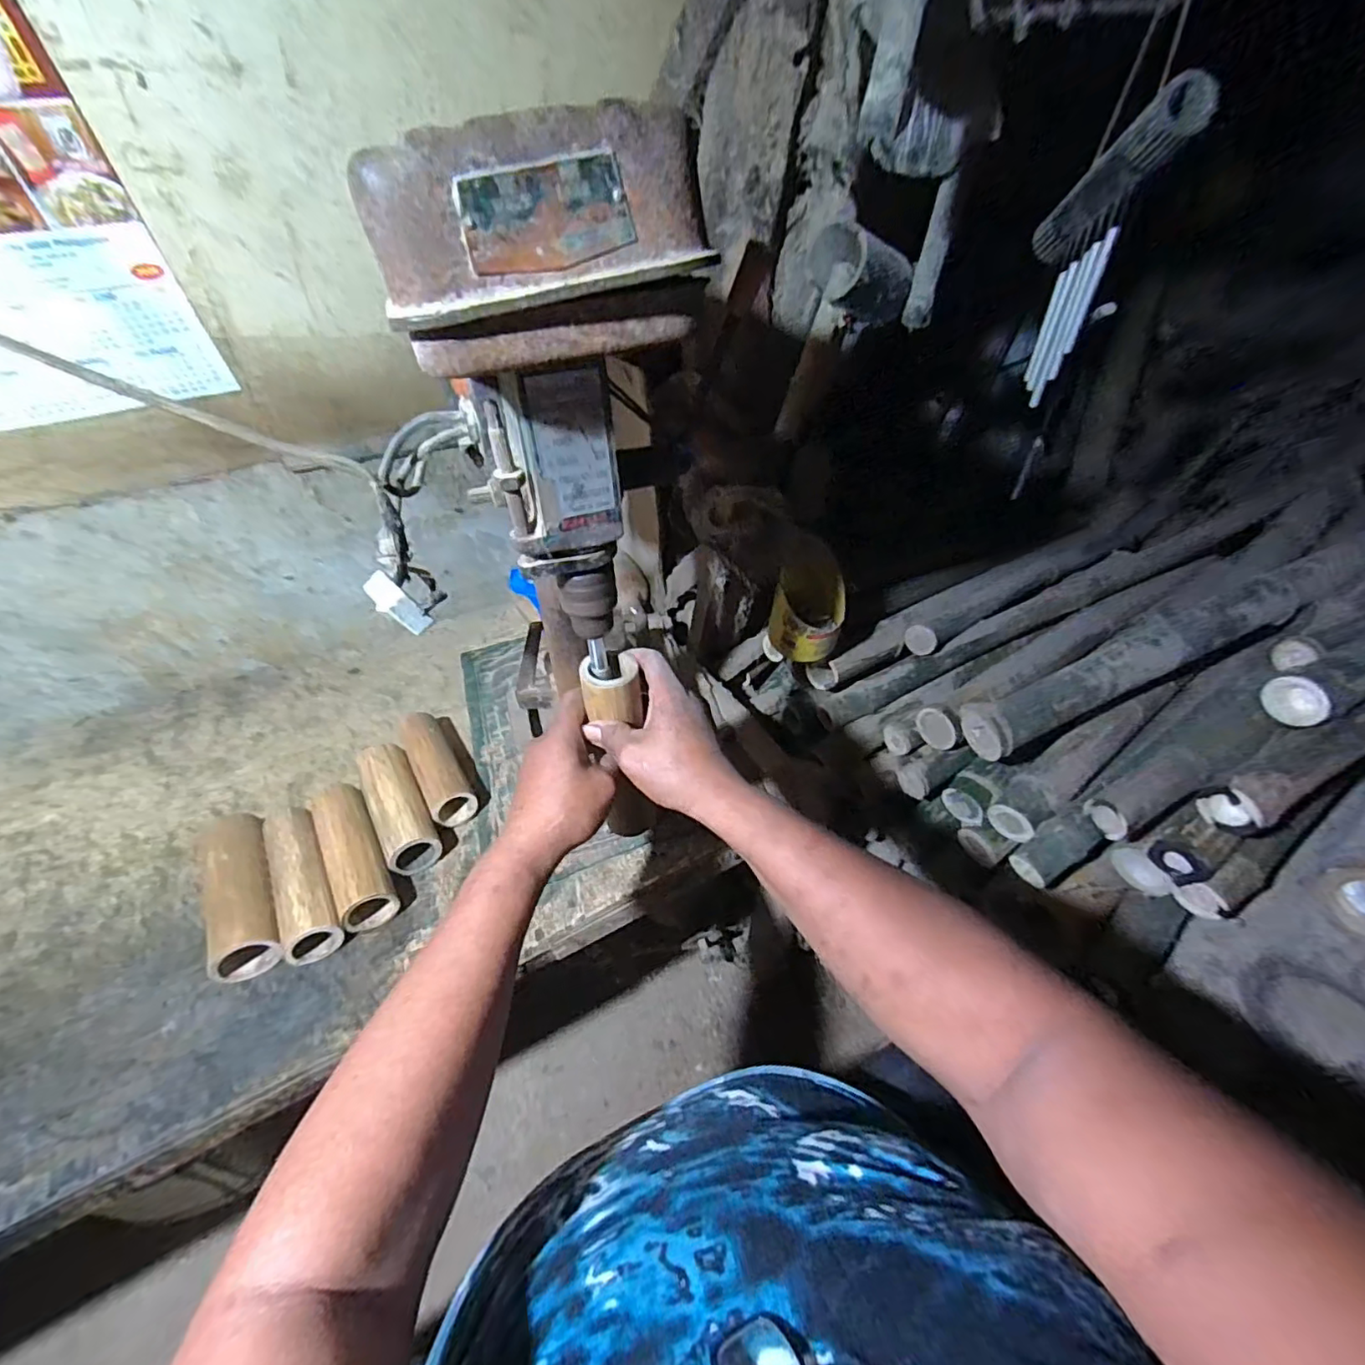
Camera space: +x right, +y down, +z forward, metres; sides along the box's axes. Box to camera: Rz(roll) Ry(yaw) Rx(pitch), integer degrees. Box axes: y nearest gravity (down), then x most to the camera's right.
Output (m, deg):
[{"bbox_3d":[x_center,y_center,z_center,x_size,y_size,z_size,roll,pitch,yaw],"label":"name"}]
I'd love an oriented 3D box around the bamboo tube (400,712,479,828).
[{"bbox_3d":[-0.314,0.111,0.762,0.053,0.057,0.178,-23,46,-23],"label":"bamboo tube"}]

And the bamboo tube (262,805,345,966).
[{"bbox_3d":[-0.409,0.212,0.640,0.051,0.054,0.185,-23,46,-23],"label":"bamboo tube"}]

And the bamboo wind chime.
[{"bbox_3d":[0.364,-0.385,0.543,0.045,0.216,0.151,6,42,8],"label":"bamboo wind chime"}]

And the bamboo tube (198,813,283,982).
[{"bbox_3d":[-0.478,0.214,0.635,0.069,0.059,0.208,-27,48,-26],"label":"bamboo tube"}]

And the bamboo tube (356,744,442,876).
[{"bbox_3d":[-0.340,0.151,0.713,0.056,0.067,0.182,-24,47,-23],"label":"bamboo tube"}]

